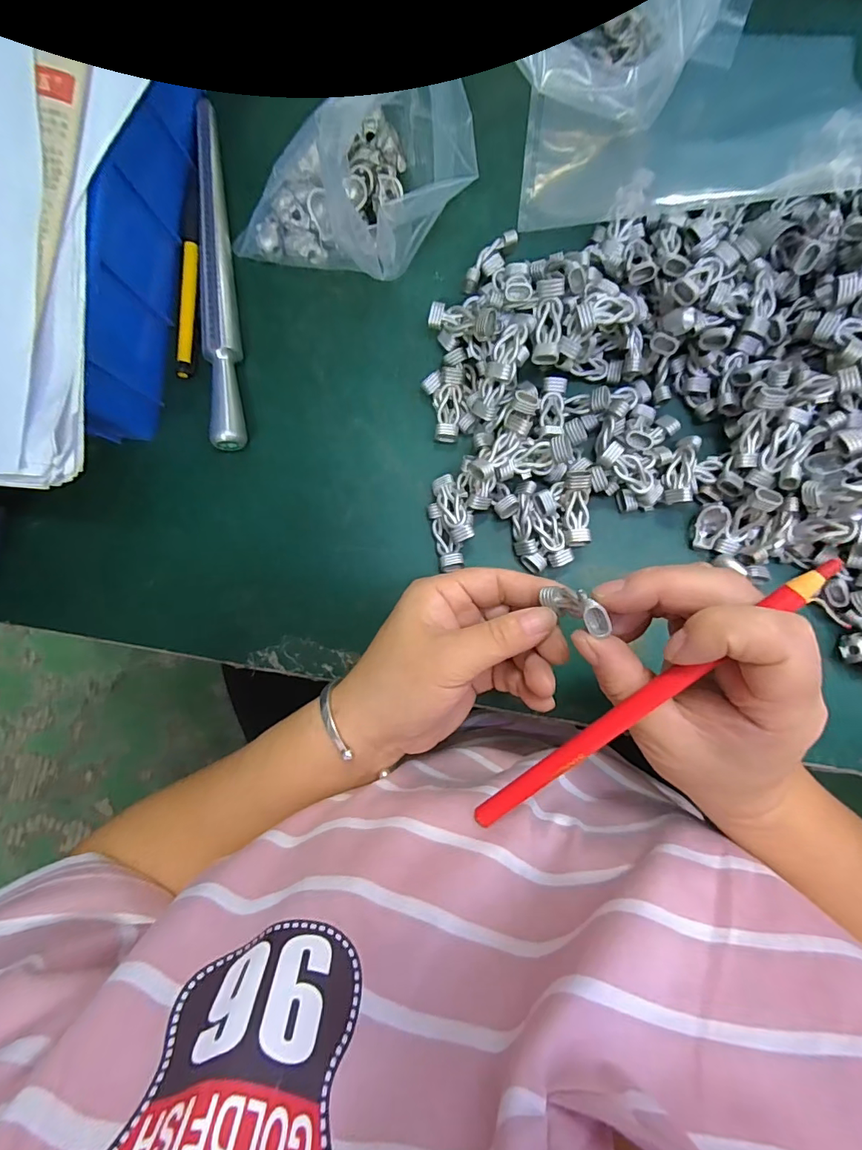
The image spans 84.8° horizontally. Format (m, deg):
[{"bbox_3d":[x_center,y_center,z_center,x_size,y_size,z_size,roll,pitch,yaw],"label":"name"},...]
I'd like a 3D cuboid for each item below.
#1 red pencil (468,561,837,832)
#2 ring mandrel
[{"bbox_3d":[0.080,0.054,0.185,0.010,0.005,0.168,47,107,4],"label":"red pencil"},{"bbox_3d":[-0.142,-0.199,0.314,0.020,0.019,0.233,-6,87,3],"label":"ring mandrel"}]

